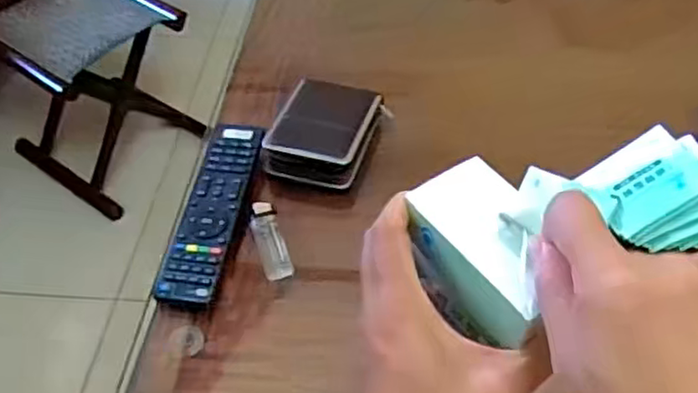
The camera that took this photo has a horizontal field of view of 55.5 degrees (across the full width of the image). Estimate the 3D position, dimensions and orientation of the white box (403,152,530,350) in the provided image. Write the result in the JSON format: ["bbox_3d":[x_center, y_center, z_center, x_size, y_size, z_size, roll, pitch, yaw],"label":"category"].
[{"bbox_3d":[0.069,0.031,0.339,0.055,0.043,0.089,-26,53,-19],"label":"white box"}]

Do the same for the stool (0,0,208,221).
[{"bbox_3d":[-0.531,-0.240,1.336,0.350,0.353,0.296,29,56,24],"label":"stool"}]

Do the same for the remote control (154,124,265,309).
[{"bbox_3d":[-0.107,0.008,0.533,0.046,0.022,0.169,6,50,7],"label":"remote control"}]

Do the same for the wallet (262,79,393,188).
[{"bbox_3d":[-0.021,-0.057,0.581,0.079,0.028,0.102,15,51,15],"label":"wallet"}]

